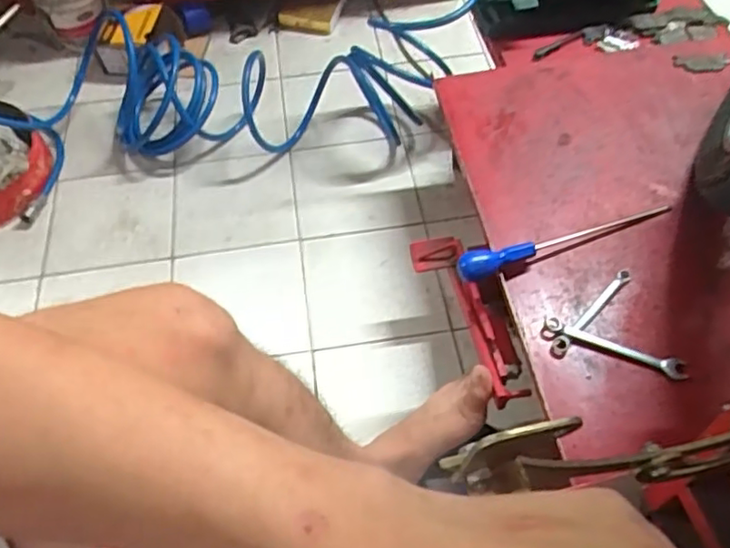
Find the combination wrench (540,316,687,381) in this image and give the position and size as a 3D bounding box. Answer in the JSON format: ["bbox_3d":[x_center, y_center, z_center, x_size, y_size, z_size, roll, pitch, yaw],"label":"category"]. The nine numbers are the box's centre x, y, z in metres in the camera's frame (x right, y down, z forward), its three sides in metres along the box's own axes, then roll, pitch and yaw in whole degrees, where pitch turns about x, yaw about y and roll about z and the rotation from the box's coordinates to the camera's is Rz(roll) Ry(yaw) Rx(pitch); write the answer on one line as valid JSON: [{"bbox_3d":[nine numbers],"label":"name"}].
[{"bbox_3d":[0.262,0.076,0.675,0.145,0.007,0.020,22,60,17],"label":"combination wrench"}]

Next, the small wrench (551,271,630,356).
[{"bbox_3d":[0.246,0.039,0.695,0.017,0.006,0.130,38,65,25],"label":"small wrench"}]

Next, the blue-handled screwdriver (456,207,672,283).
[{"bbox_3d":[0.234,-0.038,0.735,0.268,0.028,0.027,-15,56,-7],"label":"blue-handled screwdriver"}]

